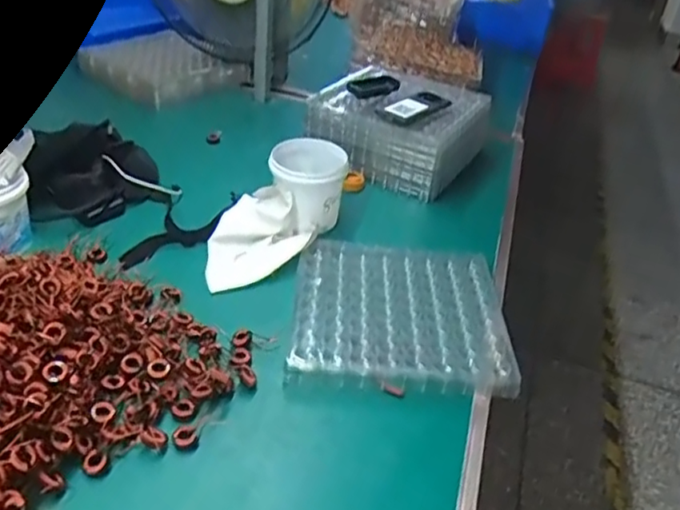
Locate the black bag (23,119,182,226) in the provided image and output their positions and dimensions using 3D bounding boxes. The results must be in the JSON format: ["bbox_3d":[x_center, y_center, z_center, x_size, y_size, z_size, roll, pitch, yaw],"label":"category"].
[{"bbox_3d":[-0.395,-0.146,1.037,0.232,0.117,0.129,-11,39,-22],"label":"black bag"}]

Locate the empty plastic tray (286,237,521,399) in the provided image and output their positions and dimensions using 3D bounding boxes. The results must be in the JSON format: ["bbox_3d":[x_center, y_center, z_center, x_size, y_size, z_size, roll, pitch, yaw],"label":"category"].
[{"bbox_3d":[0.085,0.073,0.894,0.288,0.029,0.289,6,35,0],"label":"empty plastic tray"}]

